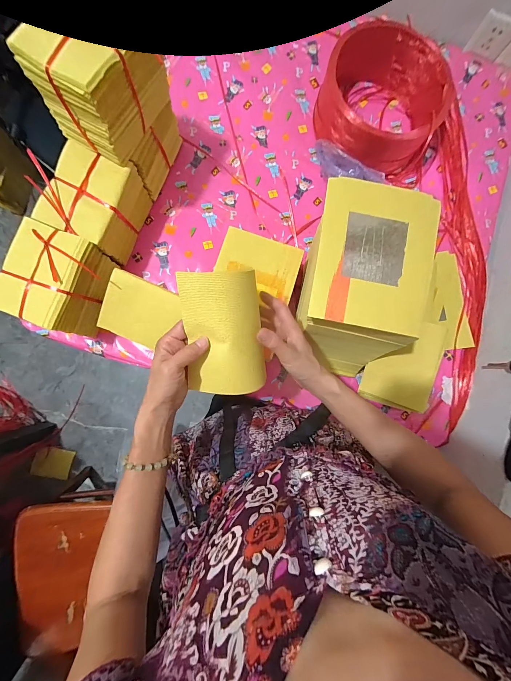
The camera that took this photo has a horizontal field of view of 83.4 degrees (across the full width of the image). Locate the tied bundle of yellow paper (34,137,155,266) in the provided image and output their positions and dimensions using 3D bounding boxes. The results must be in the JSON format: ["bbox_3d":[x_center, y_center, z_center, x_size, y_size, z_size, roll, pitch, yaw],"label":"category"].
[{"bbox_3d":[-0.306,-0.259,0.569,0.112,0.152,0.161,20,85,-3],"label":"tied bundle of yellow paper"}]

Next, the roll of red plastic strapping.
[{"bbox_3d":[0.280,-0.545,0.659,0.259,0.125,0.268,0,86,-4],"label":"roll of red plastic strapping"}]

